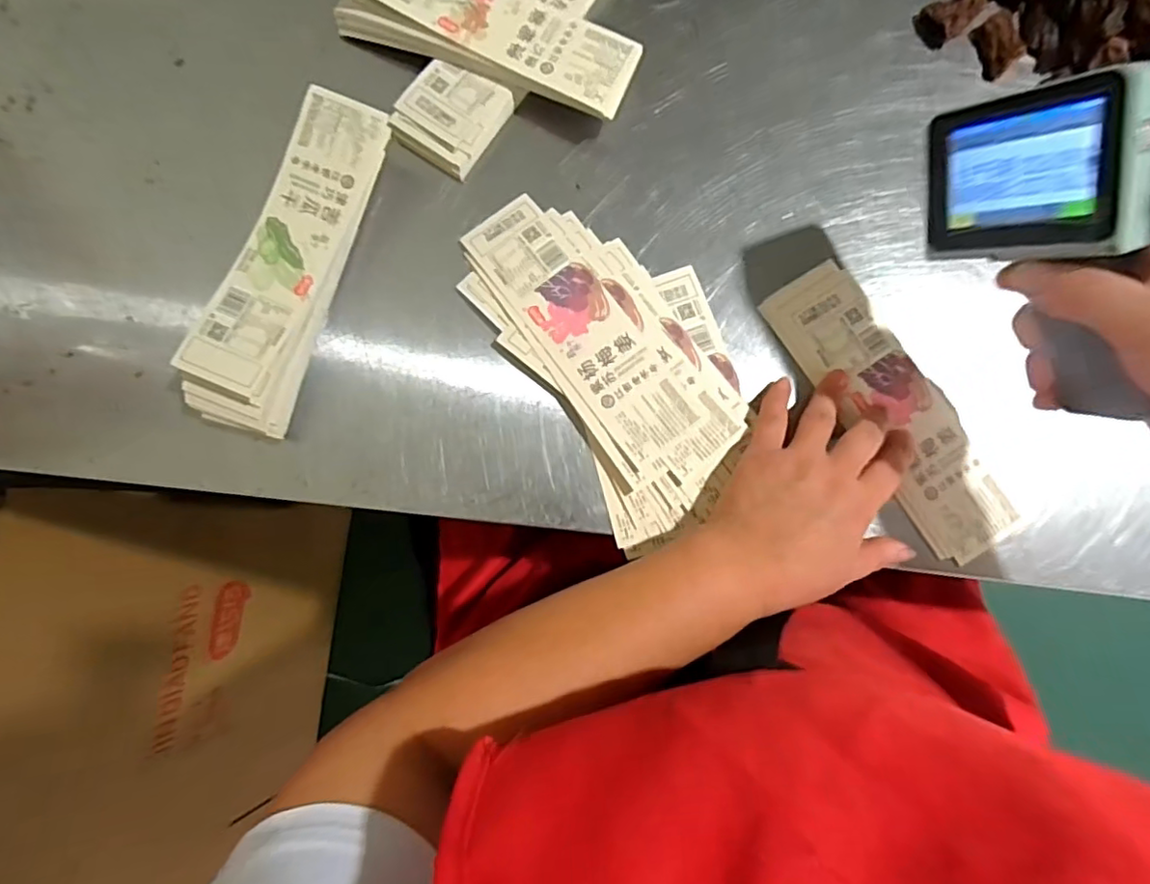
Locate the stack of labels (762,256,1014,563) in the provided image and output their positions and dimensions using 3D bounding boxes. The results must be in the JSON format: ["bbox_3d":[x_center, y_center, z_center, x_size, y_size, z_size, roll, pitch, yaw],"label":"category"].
[{"bbox_3d":[0.189,-0.021,0.365,0.058,0.006,0.187,-33,85,-2],"label":"stack of labels"}]

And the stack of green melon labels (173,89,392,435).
[{"bbox_3d":[-0.159,-0.100,0.335,0.048,0.025,0.189,20,85,4],"label":"stack of green melon labels"}]

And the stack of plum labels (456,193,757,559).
[{"bbox_3d":[0.028,-0.055,0.363,0.116,0.017,0.211,-31,84,-2],"label":"stack of plum labels"}]

